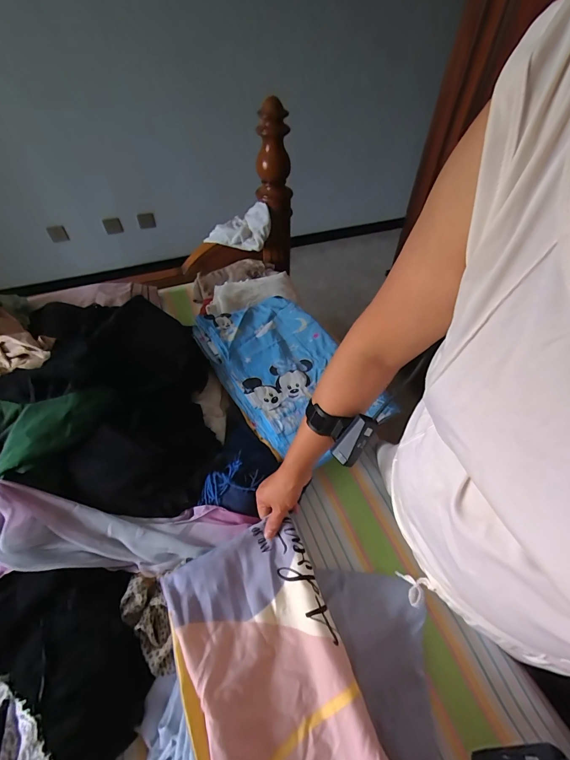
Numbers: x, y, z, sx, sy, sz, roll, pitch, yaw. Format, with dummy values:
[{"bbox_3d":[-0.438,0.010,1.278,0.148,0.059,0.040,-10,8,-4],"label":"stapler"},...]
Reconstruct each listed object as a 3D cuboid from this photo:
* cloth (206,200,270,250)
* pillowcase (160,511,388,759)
[{"bbox_3d":[-0.143,-0.481,1.120,0.228,0.127,0.046,-24,15,12],"label":"cloth"},{"bbox_3d":[-0.021,0.389,0.451,0.215,0.035,0.343,-19,53,-15],"label":"pillowcase"}]

